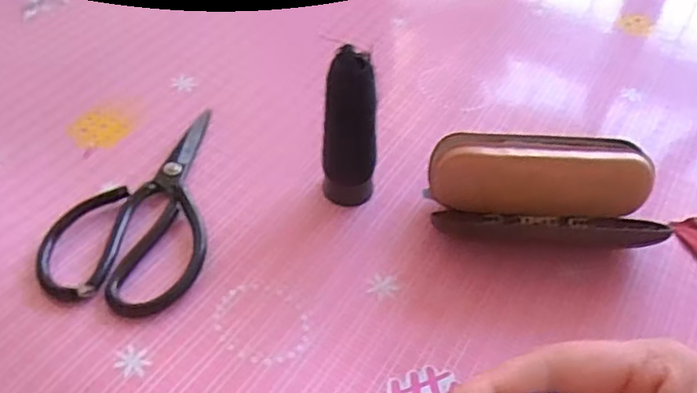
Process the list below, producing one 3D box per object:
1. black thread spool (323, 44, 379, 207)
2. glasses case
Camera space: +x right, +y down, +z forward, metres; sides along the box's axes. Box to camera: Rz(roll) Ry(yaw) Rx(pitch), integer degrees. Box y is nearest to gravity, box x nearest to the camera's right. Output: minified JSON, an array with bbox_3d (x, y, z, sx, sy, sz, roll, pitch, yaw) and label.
[{"bbox_3d":[0.002,-0.040,0.404,0.037,0.120,0.034,1,49,-1],"label":"black thread spool"},{"bbox_3d":[0.140,-0.009,0.436,0.161,0.057,0.076,8,50,5],"label":"glasses case"}]

